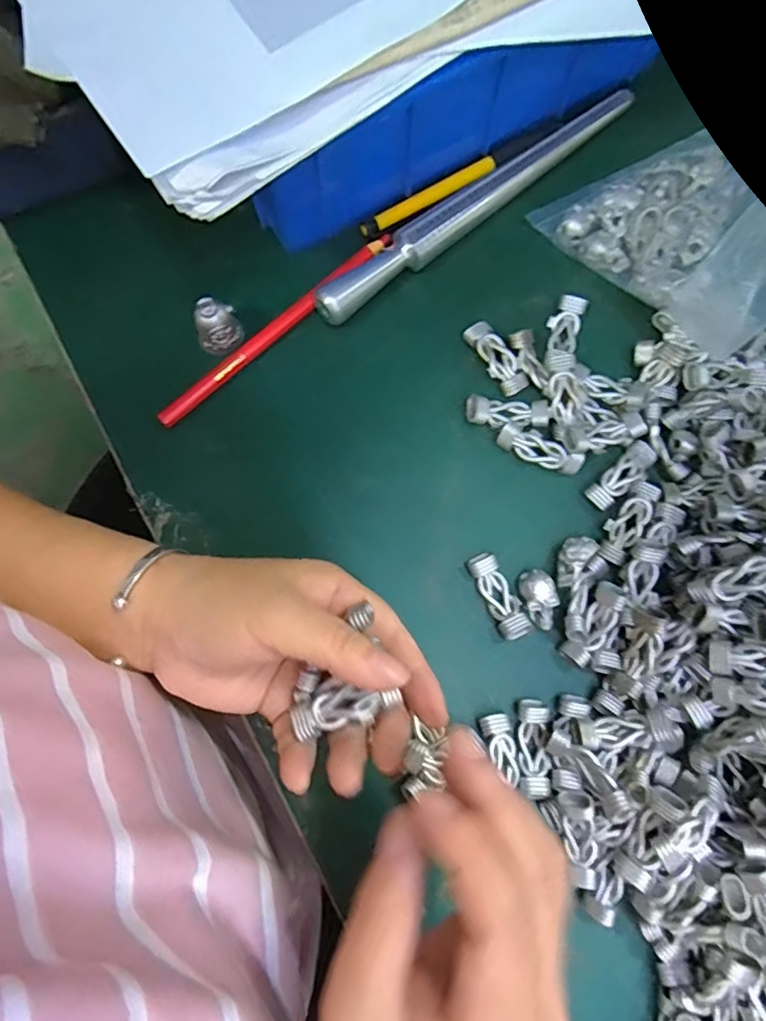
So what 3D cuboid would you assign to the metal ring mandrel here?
[{"bbox_3d":[0.055,-0.181,0.333,0.229,0.025,0.020,-40,82,-8],"label":"metal ring mandrel"}]

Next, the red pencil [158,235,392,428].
[{"bbox_3d":[-0.059,-0.104,0.323,0.165,0.012,0.008,-41,82,-8],"label":"red pencil"}]

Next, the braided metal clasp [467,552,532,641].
[{"bbox_3d":[0.061,0.045,0.297,0.016,0.010,0.045,-24,80,-5],"label":"braided metal clasp"}]

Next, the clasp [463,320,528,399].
[{"bbox_3d":[0.063,-0.085,0.321,0.017,0.011,0.045,-30,81,-6],"label":"clasp"}]

